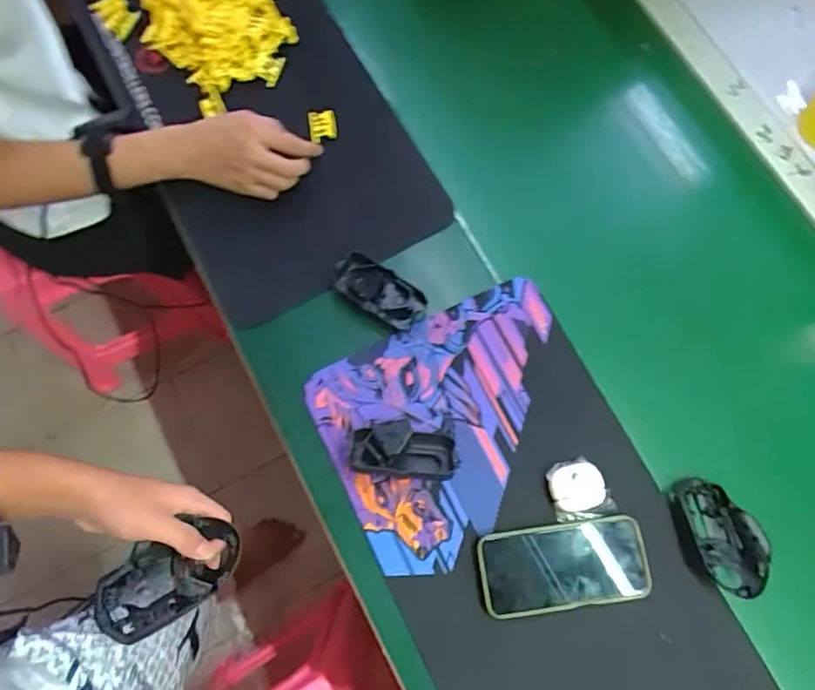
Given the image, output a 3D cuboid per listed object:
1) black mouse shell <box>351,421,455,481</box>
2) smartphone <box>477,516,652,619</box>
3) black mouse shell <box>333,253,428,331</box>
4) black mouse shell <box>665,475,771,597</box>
[{"bbox_3d":[-0.004,0.111,0.586,0.105,0.039,0.054,5,75,0],"label":"black mouse shell"},{"bbox_3d":[0.158,0.225,0.571,0.166,0.017,0.079,-7,76,-4],"label":"smartphone"},{"bbox_3d":[-0.031,-0.061,0.642,0.109,0.020,0.049,31,77,6],"label":"black mouse shell"},{"bbox_3d":[0.325,0.195,0.586,0.070,0.041,0.115,-22,77,-7],"label":"black mouse shell"}]

